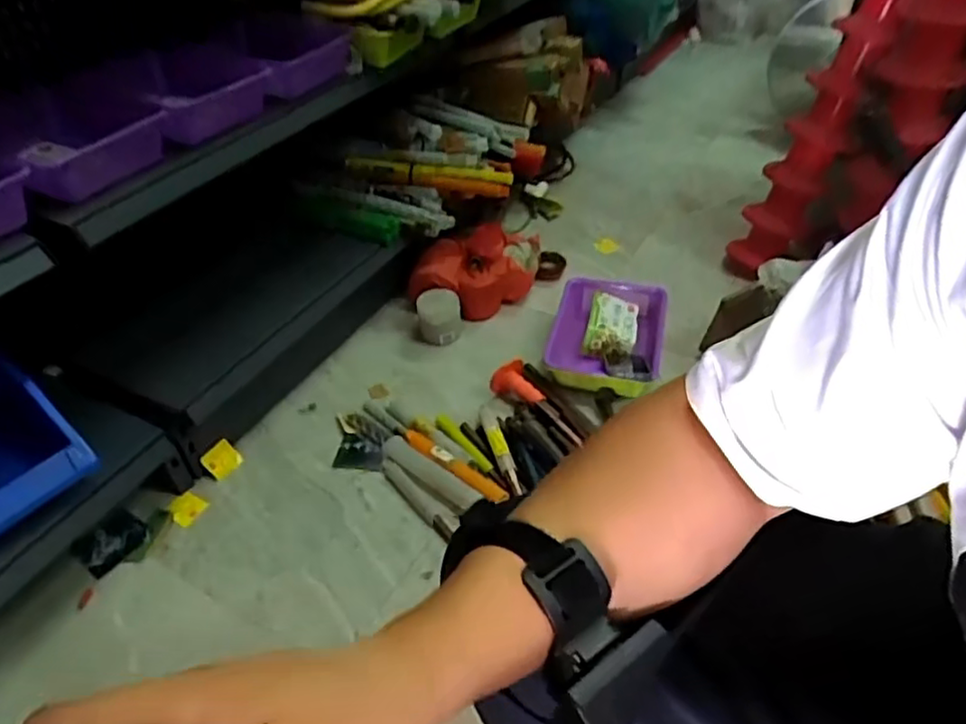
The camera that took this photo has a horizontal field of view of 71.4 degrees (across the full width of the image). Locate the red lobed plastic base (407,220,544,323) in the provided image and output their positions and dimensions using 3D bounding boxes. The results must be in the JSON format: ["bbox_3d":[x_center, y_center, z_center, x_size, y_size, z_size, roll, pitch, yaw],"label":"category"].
[{"bbox_3d":[-0.019,-0.206,1.510,0.308,0.142,0.173,-14,43,-12],"label":"red lobed plastic base"}]

